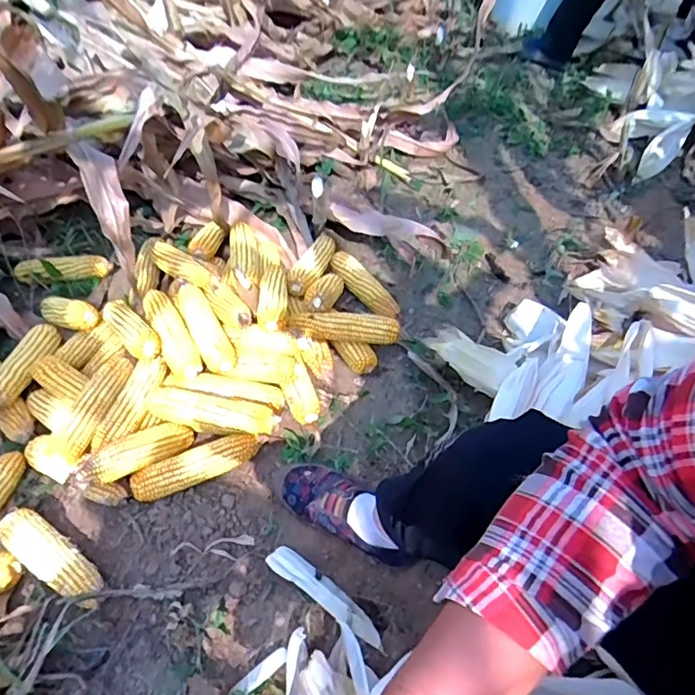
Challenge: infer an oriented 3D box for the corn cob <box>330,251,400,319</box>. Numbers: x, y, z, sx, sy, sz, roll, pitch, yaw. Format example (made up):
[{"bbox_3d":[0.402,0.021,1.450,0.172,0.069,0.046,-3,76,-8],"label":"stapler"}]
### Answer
[{"bbox_3d":[0.034,-0.124,1.080,0.058,0.051,0.186,-36,58,-28],"label":"corn cob"}]

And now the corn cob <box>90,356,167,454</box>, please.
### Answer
[{"bbox_3d":[-0.340,0.090,0.836,0.055,0.042,0.167,13,49,9],"label":"corn cob"}]

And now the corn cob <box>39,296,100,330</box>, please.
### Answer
[{"bbox_3d":[-0.506,-0.064,0.953,0.147,0.042,0.053,13,48,29],"label":"corn cob"}]

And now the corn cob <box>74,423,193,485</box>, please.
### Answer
[{"bbox_3d":[-0.317,0.158,0.795,0.181,0.045,0.048,-21,50,-40],"label":"corn cob"}]

